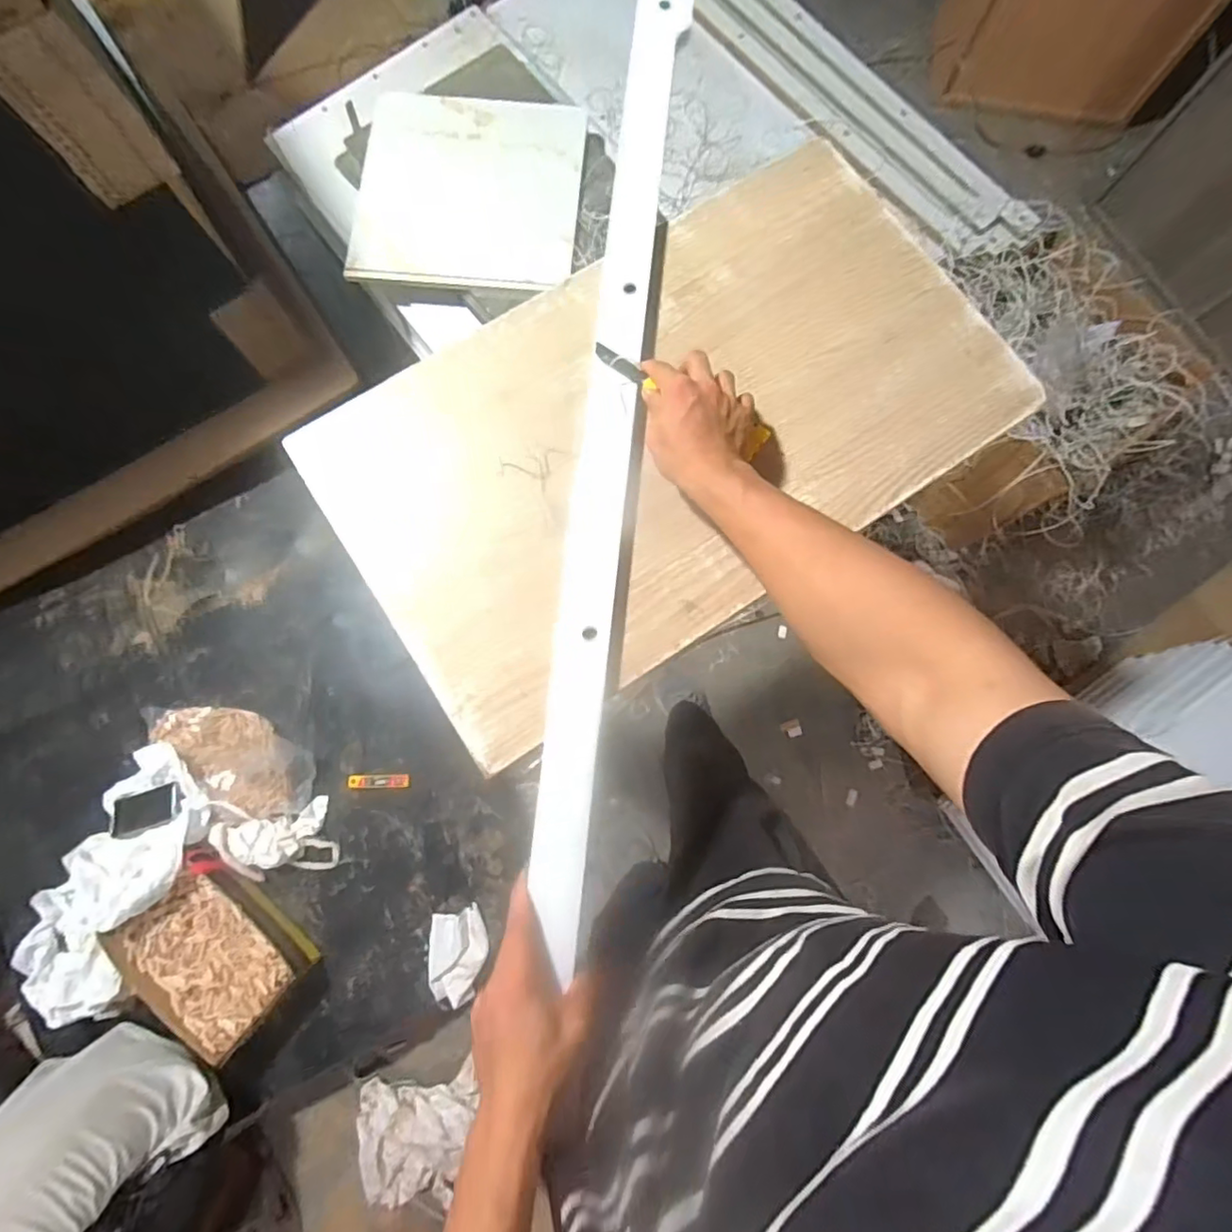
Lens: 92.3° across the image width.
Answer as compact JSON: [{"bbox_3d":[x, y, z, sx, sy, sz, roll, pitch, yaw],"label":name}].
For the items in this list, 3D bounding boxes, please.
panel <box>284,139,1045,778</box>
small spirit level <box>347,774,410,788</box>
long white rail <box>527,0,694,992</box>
[{"bbox_3d":[0.052,-0.184,0.577,0.641,0.023,0.374,-33,83,-5],"label":"panel"},{"bbox_3d":[-0.528,0.368,1.318,0.133,0.013,0.030,-1,79,-1],"label":"small spirit level"},{"bbox_3d":[-0.002,-0.194,0.562,0.052,0.017,0.955,6,81,0],"label":"long white rail"}]

